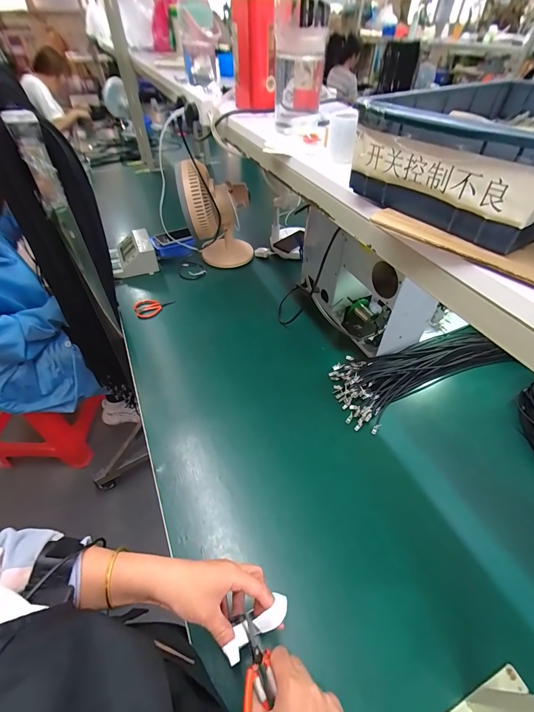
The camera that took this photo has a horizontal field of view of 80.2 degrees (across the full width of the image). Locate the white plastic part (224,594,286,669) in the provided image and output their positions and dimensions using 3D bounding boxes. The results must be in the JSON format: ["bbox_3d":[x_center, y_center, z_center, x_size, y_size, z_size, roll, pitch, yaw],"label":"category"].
[{"bbox_3d":[-0.010,0.294,0.345,0.076,0.020,0.025,-31,55,-15],"label":"white plastic part"}]

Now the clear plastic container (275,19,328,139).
[{"bbox_3d":[0.049,-0.433,0.499,0.084,0.135,0.076,3,47,1],"label":"clear plastic container"}]

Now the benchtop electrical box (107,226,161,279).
[{"bbox_3d":[-0.472,-0.355,1.107,0.149,0.092,0.174,-17,50,-16],"label":"benchtop electrical box"}]

